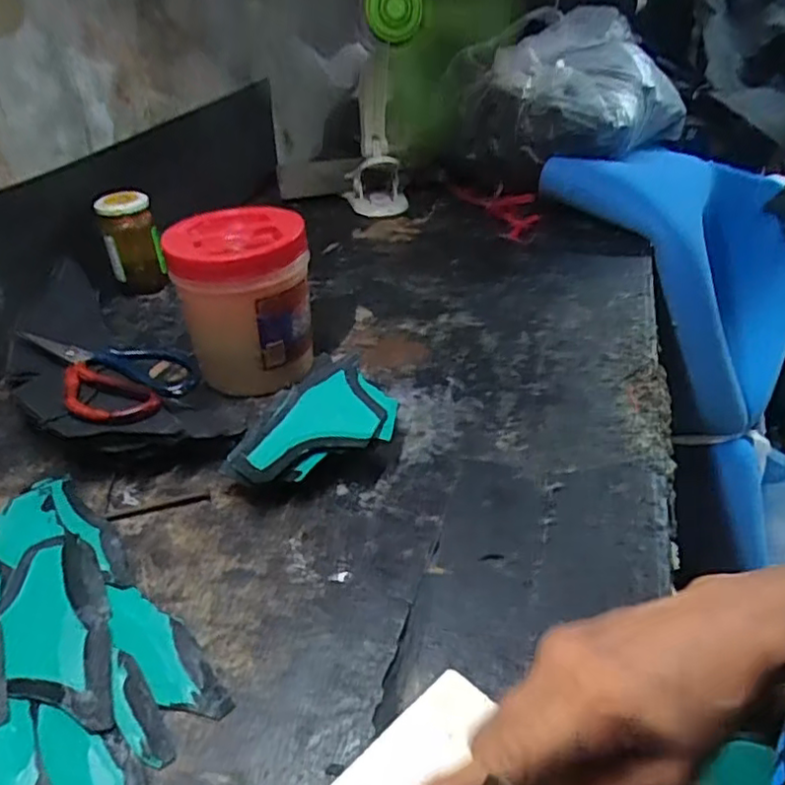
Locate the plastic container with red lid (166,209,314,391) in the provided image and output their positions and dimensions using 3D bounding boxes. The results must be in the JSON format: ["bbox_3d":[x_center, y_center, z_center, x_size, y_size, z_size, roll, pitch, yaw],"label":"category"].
[{"bbox_3d":[-0.131,-0.080,0.599,0.117,0.143,0.104,-11,35,-11],"label":"plastic container with red lid"}]

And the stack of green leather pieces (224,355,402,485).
[{"bbox_3d":[-0.050,0.026,0.527,0.101,0.048,0.162,13,38,22],"label":"stack of green leather pieces"}]

